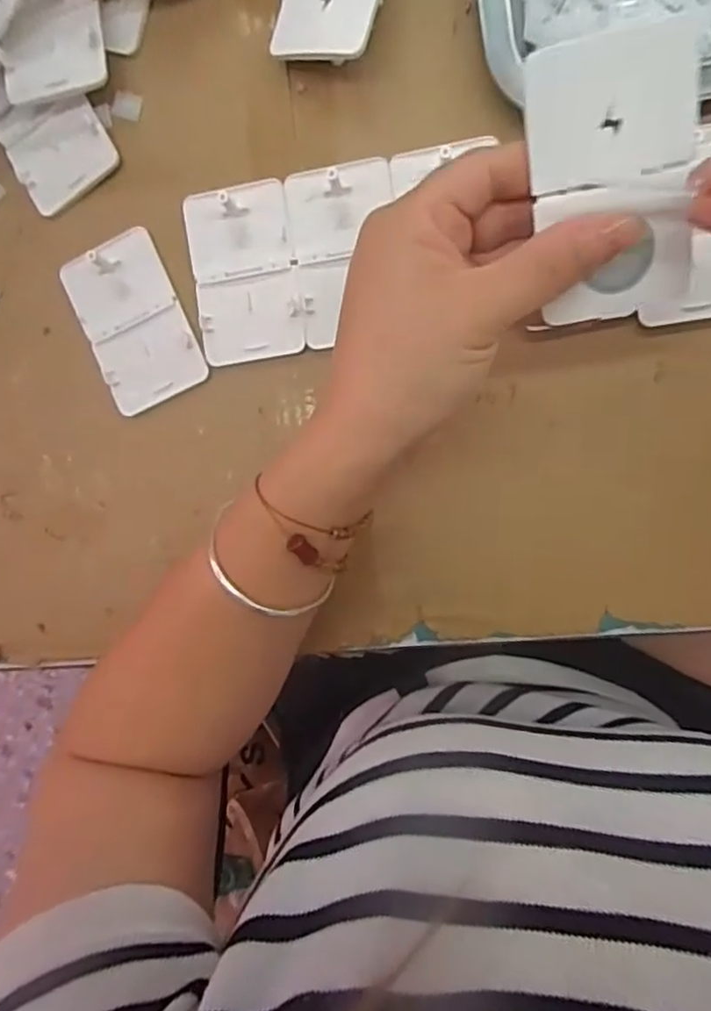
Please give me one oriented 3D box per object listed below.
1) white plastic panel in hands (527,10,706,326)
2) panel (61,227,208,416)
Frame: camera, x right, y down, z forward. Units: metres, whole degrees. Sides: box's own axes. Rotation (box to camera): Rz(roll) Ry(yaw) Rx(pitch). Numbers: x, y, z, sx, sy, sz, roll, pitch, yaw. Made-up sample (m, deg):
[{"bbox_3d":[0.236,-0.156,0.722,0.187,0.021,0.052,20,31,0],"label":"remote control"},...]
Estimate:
[{"bbox_3d":[0.087,-0.107,0.216,0.051,0.004,0.085,-8,117,7],"label":"white plastic panel in hands"},{"bbox_3d":[-0.115,-0.095,0.334,0.052,0.007,0.085,-24,92,9],"label":"panel"}]

